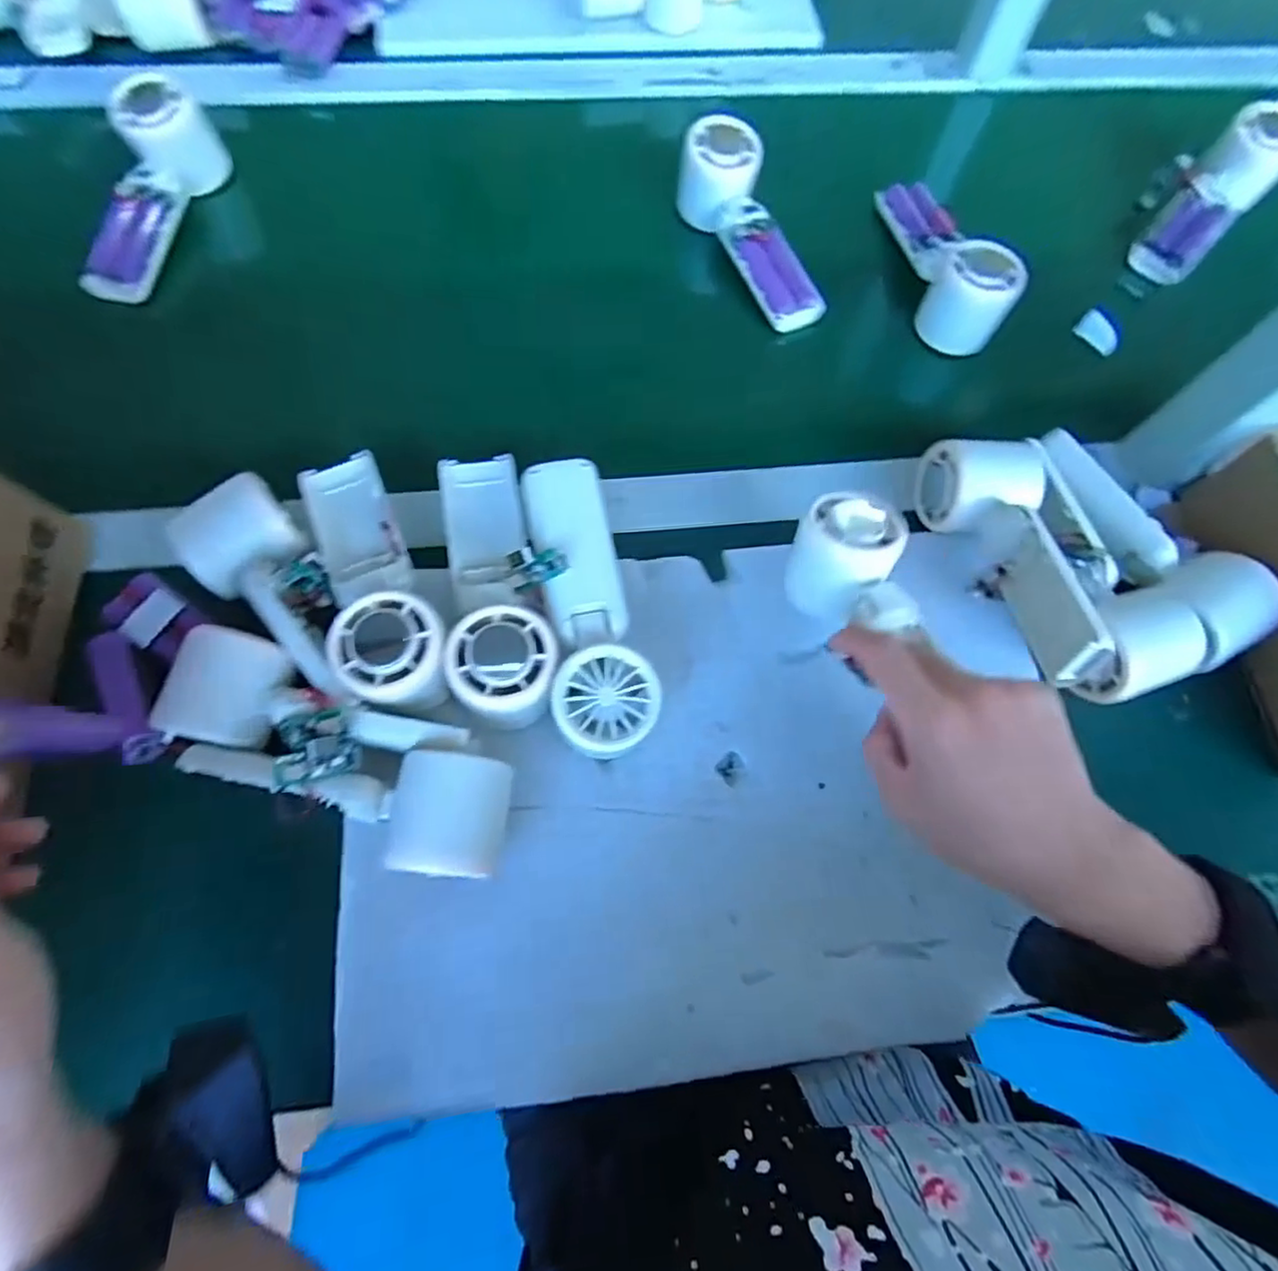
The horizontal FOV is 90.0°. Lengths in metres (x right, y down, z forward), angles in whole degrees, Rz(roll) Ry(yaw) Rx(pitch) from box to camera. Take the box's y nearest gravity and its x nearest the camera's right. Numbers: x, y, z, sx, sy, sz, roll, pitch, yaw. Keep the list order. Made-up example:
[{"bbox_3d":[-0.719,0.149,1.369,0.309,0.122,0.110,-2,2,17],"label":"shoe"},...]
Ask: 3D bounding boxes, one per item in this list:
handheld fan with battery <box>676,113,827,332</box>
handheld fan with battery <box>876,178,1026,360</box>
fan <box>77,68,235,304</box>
[{"bbox_3d":[0.087,-0.312,0.497,0.054,0.046,0.167,-26,87,-9],"label":"handheld fan with battery"},{"bbox_3d":[0.235,-0.297,0.488,0.054,0.059,0.157,-4,71,-4],"label":"handheld fan with battery"},{"bbox_3d":[-0.372,-0.333,0.477,0.053,0.055,0.175,12,71,2],"label":"fan"}]

